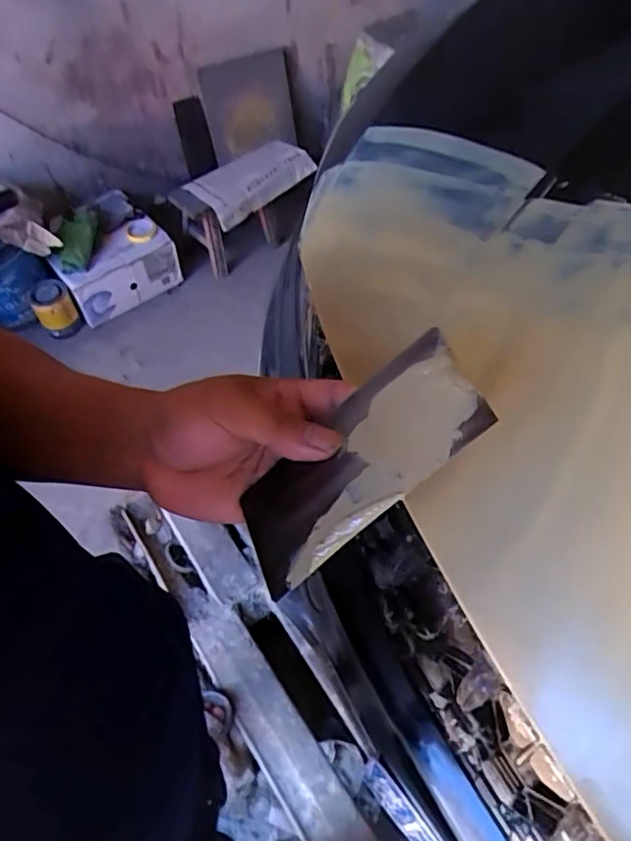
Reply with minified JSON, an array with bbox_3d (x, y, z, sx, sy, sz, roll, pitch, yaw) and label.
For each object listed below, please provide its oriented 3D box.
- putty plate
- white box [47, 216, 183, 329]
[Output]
[{"bbox_3d":[0.019,0.019,0.279,0.133,0.008,0.074,-43,36,9],"label":"putty plate"},{"bbox_3d":[-0.558,-0.428,1.674,0.314,0.182,0.127,-31,60,-19],"label":"white box"}]

